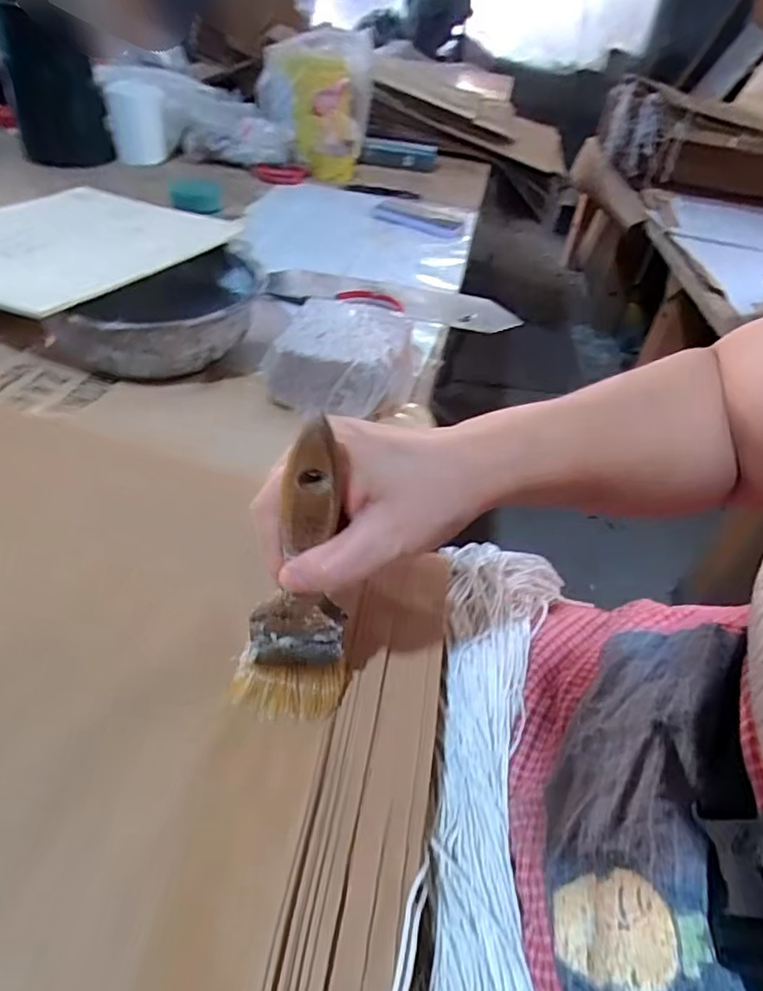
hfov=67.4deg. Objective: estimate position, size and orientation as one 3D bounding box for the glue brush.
[{"bbox_3d":[-0.038,0.041,0.252,0.055,0.167,0.026,-2,39,-14],"label":"glue brush"}]

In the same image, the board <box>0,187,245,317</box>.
[{"bbox_3d":[-0.326,-0.264,0.584,0.261,0.011,0.288,23,45,15],"label":"board"}]

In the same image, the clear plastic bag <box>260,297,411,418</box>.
[{"bbox_3d":[-0.035,-0.133,0.556,0.123,0.060,0.142,11,43,2],"label":"clear plastic bag"}]

